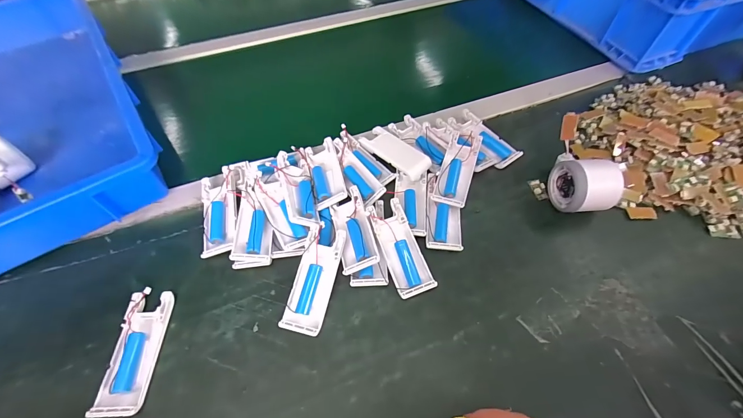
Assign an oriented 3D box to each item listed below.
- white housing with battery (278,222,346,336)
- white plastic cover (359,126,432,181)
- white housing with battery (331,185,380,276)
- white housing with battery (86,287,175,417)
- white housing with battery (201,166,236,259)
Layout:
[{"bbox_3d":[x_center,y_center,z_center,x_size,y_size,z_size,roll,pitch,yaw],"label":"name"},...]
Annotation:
[{"bbox_3d":[-0.057,0.069,0.327,0.038,0.013,0.105,11,70,8],"label":"white housing with battery"},{"bbox_3d":[0.030,-0.077,0.425,0.038,0.010,0.098,-38,63,-22],"label":"white plastic cover"},{"bbox_3d":[-0.020,0.019,0.350,0.037,0.017,0.100,-11,56,-7],"label":"white housing with battery"},{"bbox_3d":[-0.218,0.129,0.299,0.039,0.017,0.106,-2,56,0],"label":"white housing with battery"},{"bbox_3d":[-0.180,0.002,0.378,0.037,0.024,0.109,-12,56,-7],"label":"white housing with battery"}]

